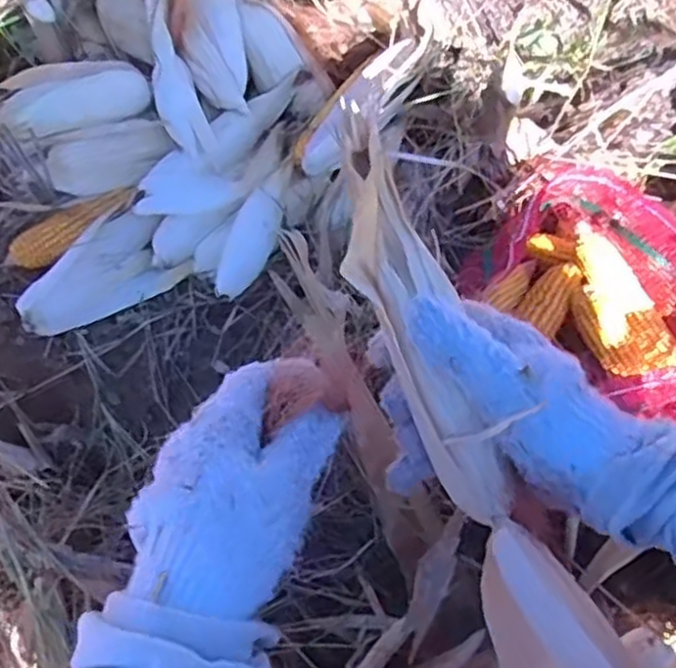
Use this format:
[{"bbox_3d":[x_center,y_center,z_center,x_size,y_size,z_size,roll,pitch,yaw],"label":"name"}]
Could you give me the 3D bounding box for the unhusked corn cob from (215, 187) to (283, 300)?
[{"bbox_3d":[-0.093,-0.088,0.780,0.051,0.048,0.126,16,66,5],"label":"unhusked corn cob"}]

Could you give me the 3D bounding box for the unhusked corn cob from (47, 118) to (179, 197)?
[{"bbox_3d":[-0.248,-0.195,0.803,0.134,0.045,0.050,-24,69,-12],"label":"unhusked corn cob"}]

